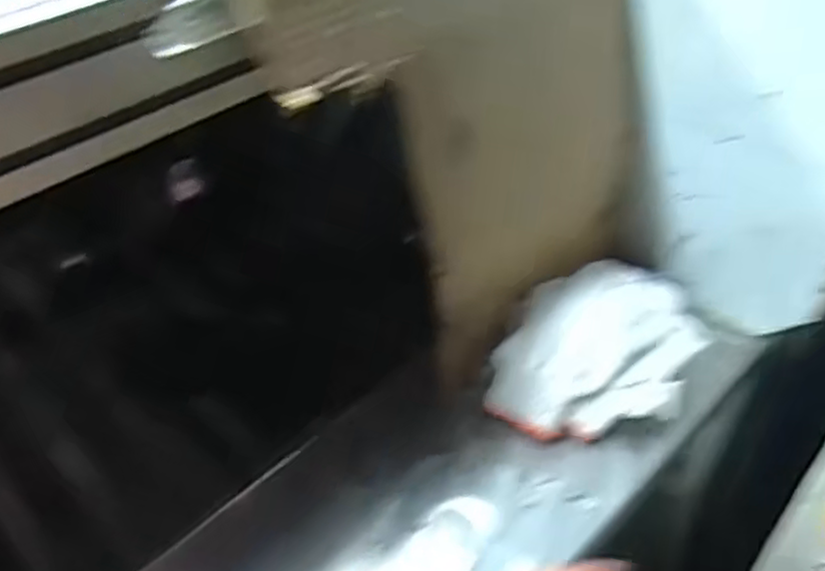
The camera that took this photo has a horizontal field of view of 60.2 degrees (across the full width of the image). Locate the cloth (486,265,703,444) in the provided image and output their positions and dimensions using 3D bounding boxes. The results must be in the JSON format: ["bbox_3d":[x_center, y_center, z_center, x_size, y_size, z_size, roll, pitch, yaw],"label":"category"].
[{"bbox_3d":[0.173,0.058,0.642,0.146,0.086,0.193,21,47,24],"label":"cloth"}]

